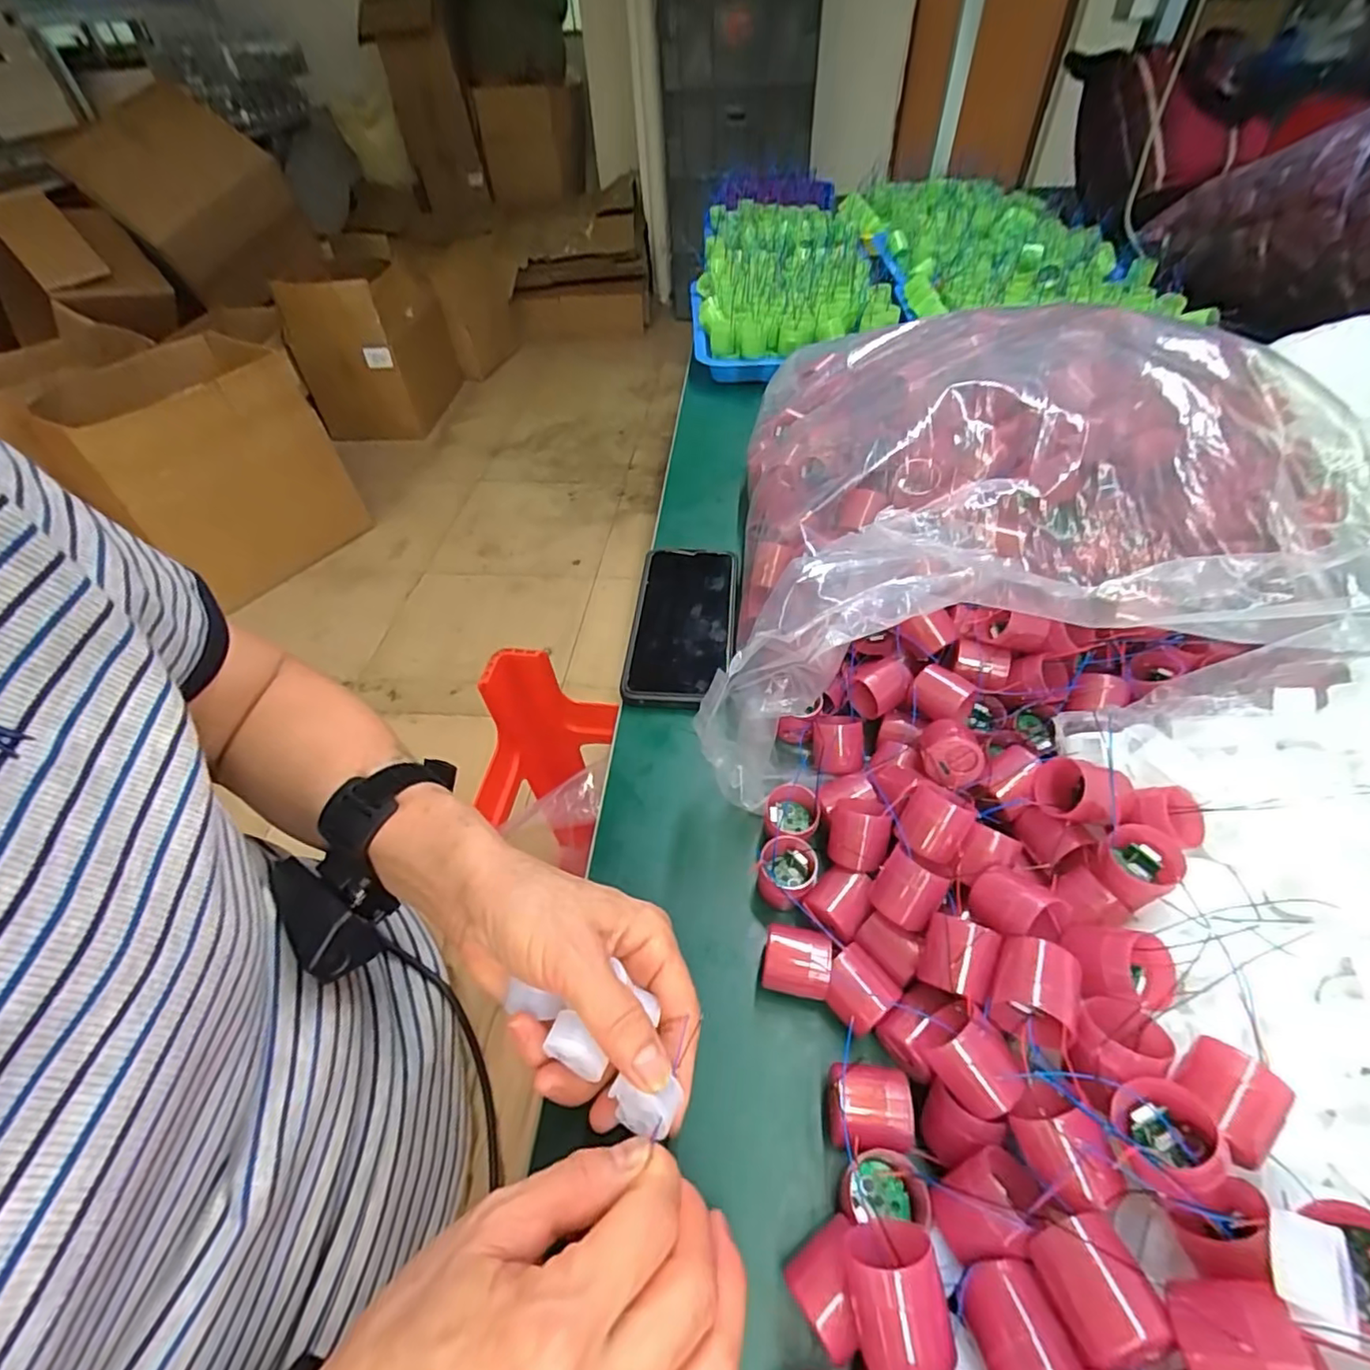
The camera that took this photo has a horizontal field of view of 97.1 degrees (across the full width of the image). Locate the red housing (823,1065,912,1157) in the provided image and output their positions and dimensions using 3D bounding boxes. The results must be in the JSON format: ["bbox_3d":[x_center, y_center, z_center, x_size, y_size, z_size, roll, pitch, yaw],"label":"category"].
[{"bbox_3d":[0.076,0.179,0.255,0.033,0.023,0.029,3,50,7],"label":"red housing"}]

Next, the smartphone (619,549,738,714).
[{"bbox_3d":[0.000,-0.050,0.461,0.075,0.011,0.164,2,49,6],"label":"smartphone"}]

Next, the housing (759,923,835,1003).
[{"bbox_3d":[0.053,0.135,0.294,0.031,0.022,0.027,7,50,10],"label":"housing"}]

